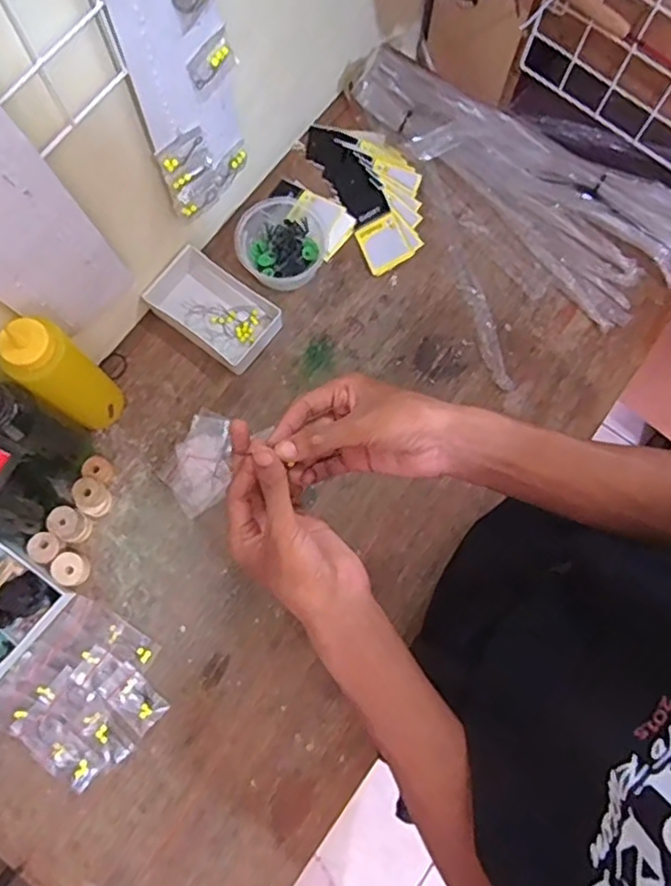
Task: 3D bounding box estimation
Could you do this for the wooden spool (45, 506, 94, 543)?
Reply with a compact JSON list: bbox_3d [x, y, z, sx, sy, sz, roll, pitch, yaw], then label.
[{"bbox_3d":[-0.279,0.086,0.680,0.036,0.038,0.031,32,78,7],"label":"wooden spool"}]

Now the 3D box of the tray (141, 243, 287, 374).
[{"bbox_3d":[-0.138,-0.153,0.742,0.143,0.031,0.087,36,79,8],"label":"tray"}]

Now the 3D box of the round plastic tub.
[{"bbox_3d":[-0.063,-0.226,0.747,0.103,0.052,0.098,-24,78,-6],"label":"round plastic tub"}]

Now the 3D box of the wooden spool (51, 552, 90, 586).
[{"bbox_3d":[-0.278,0.132,0.680,0.032,0.026,0.033,0,76,-1],"label":"wooden spool"}]

